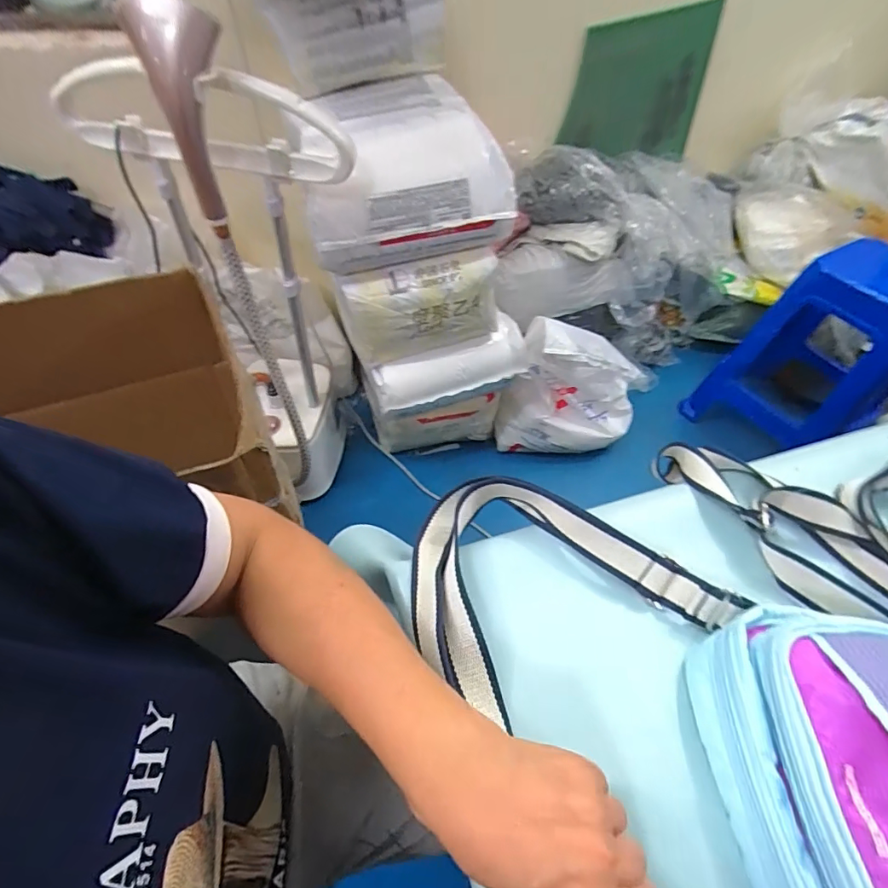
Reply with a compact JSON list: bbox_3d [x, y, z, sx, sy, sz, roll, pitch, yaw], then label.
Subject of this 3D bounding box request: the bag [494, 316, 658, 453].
[{"bbox_3d":[0.349,-0.140,1.308,0.385,0.361,0.159,2,50,-3],"label":"bag"}]

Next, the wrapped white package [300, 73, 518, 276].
[{"bbox_3d":[-0.071,-0.497,0.916,0.374,0.229,0.200,-11,52,-14],"label":"wrapped white package"}]

